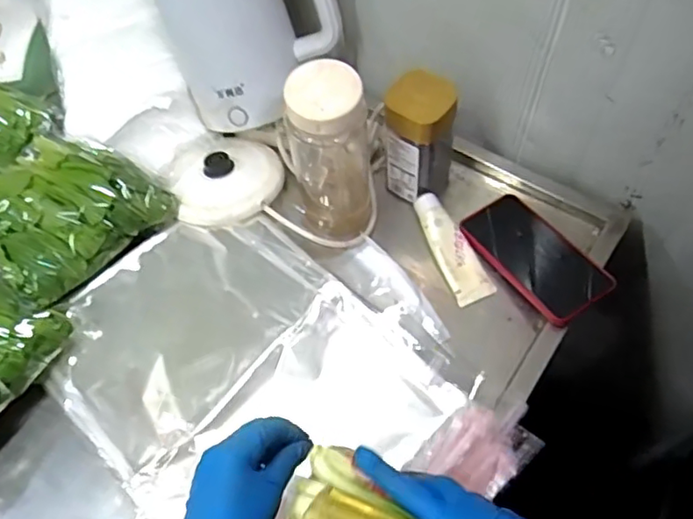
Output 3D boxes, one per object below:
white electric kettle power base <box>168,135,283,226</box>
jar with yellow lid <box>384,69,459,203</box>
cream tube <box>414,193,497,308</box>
[{"bbox_3d":[-0.138,-0.096,0.715,0.129,0.028,0.121,-1,58,2],"label":"white electric kettle power base"},{"bbox_3d":[0.078,-0.128,0.665,0.064,0.152,0.061,33,65,21],"label":"jar with yellow lid"},{"bbox_3d":[0.115,-0.014,0.671,0.042,0.024,0.132,-21,59,-10],"label":"cream tube"}]

